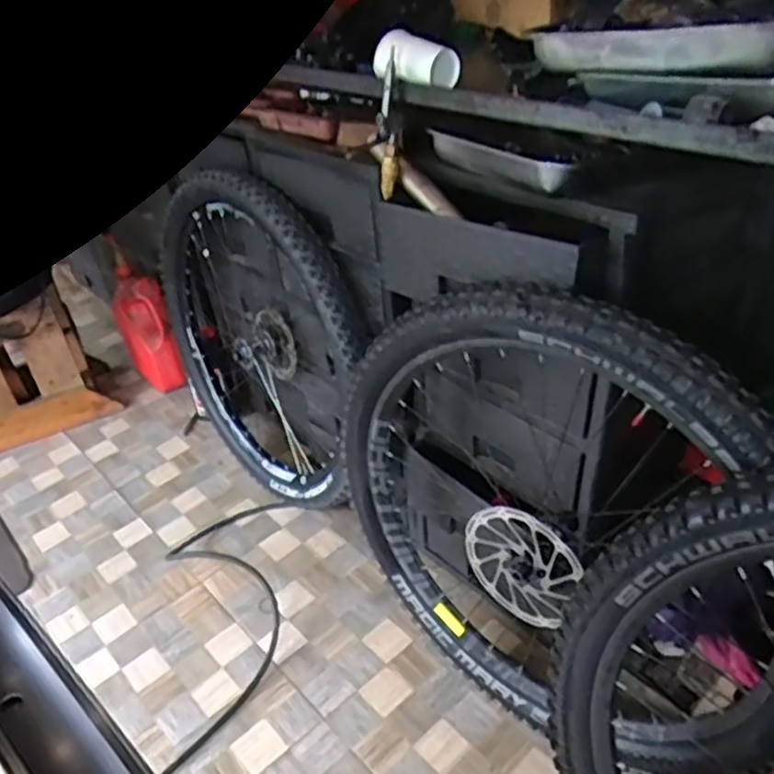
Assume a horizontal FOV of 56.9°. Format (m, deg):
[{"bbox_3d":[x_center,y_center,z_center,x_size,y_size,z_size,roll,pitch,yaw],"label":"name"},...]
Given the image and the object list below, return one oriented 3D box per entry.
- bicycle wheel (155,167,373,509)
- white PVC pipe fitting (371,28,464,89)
[{"bbox_3d":[-0.285,-0.103,1.457,0.119,0.666,0.728,-31,41,-30],"label":"bicycle wheel"},{"bbox_3d":[0.035,-0.408,0.895,0.115,0.050,0.044,23,42,13],"label":"white PVC pipe fitting"}]

